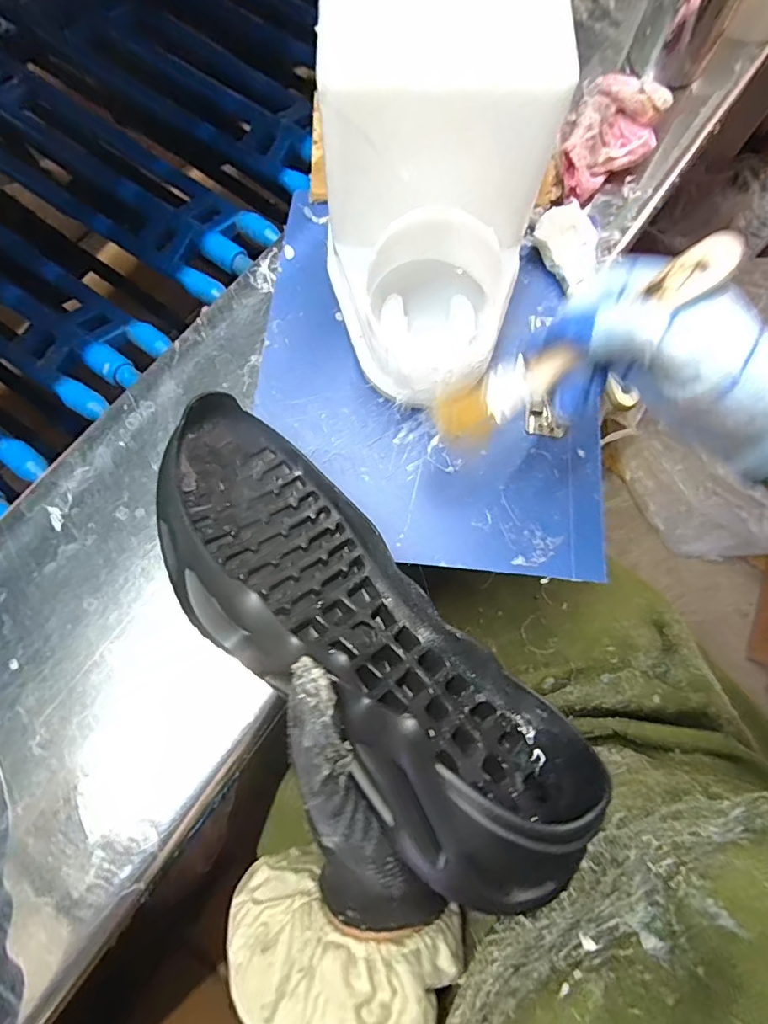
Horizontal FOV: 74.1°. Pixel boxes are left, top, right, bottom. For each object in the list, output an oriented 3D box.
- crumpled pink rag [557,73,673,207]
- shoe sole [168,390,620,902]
[{"bbox_3d":[0.184,-0.306,0.424,0.070,0.043,0.119,33,77,7],"label":"crumpled pink rag"},{"bbox_3d":[-0.025,0.060,0.273,0.109,0.067,0.303,-41,71,-11],"label":"shoe sole"}]

